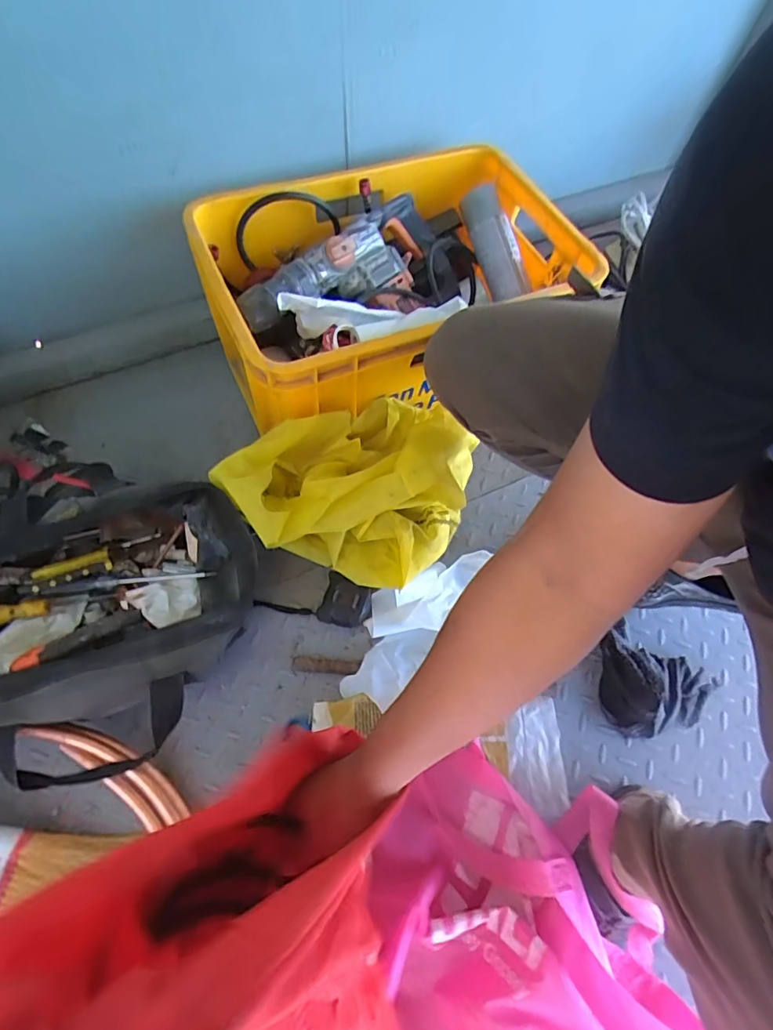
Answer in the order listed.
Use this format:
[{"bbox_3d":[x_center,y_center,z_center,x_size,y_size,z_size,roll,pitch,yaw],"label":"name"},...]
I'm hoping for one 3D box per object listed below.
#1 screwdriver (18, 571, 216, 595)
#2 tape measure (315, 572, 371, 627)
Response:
[{"bbox_3d":[-0.322,0.079,0.586,0.222,0.022,0.016,-4,63,-6],"label":"screwdriver"},{"bbox_3d":[-0.053,0.114,0.662,0.068,0.039,0.065,19,63,6],"label":"tape measure"}]

